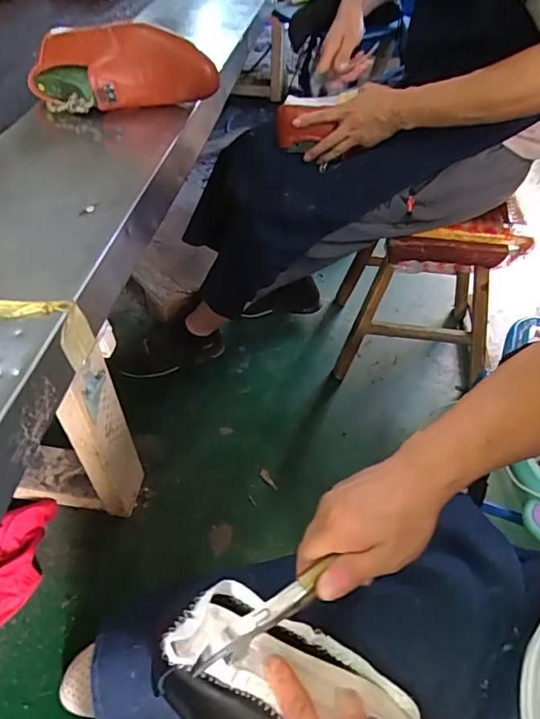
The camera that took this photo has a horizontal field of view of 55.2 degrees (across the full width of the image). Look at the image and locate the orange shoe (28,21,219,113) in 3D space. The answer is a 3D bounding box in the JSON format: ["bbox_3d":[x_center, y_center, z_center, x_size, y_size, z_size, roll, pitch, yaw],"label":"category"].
[{"bbox_3d":[-0.204,-0.377,0.683,0.256,0.098,0.088,11,49,10],"label":"orange shoe"}]

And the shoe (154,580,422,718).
[{"bbox_3d":[0.030,0.246,0.367,0.223,0.064,0.102,23,52,10],"label":"shoe"}]

